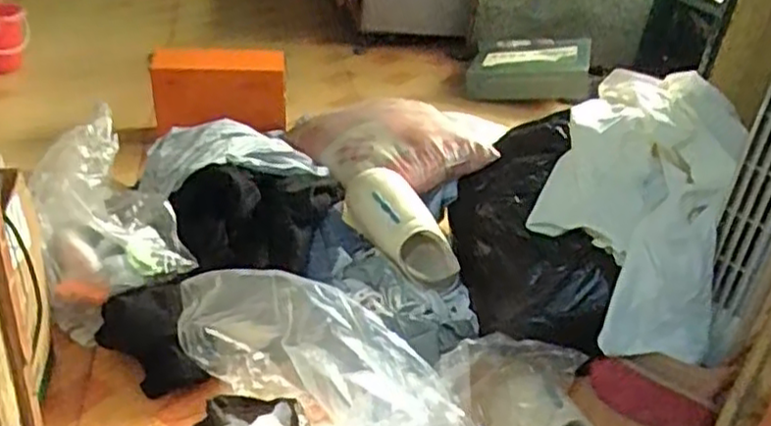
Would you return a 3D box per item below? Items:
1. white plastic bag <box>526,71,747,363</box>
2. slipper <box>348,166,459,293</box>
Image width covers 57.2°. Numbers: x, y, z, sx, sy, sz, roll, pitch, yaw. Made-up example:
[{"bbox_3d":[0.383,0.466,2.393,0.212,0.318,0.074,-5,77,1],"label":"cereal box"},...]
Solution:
[{"bbox_3d":[0.437,-0.030,1.243,0.305,0.303,0.464,16,32,15],"label":"white plastic bag"},{"bbox_3d":[0.035,0.036,1.233,0.111,0.246,0.077,-32,20,25],"label":"slipper"}]

